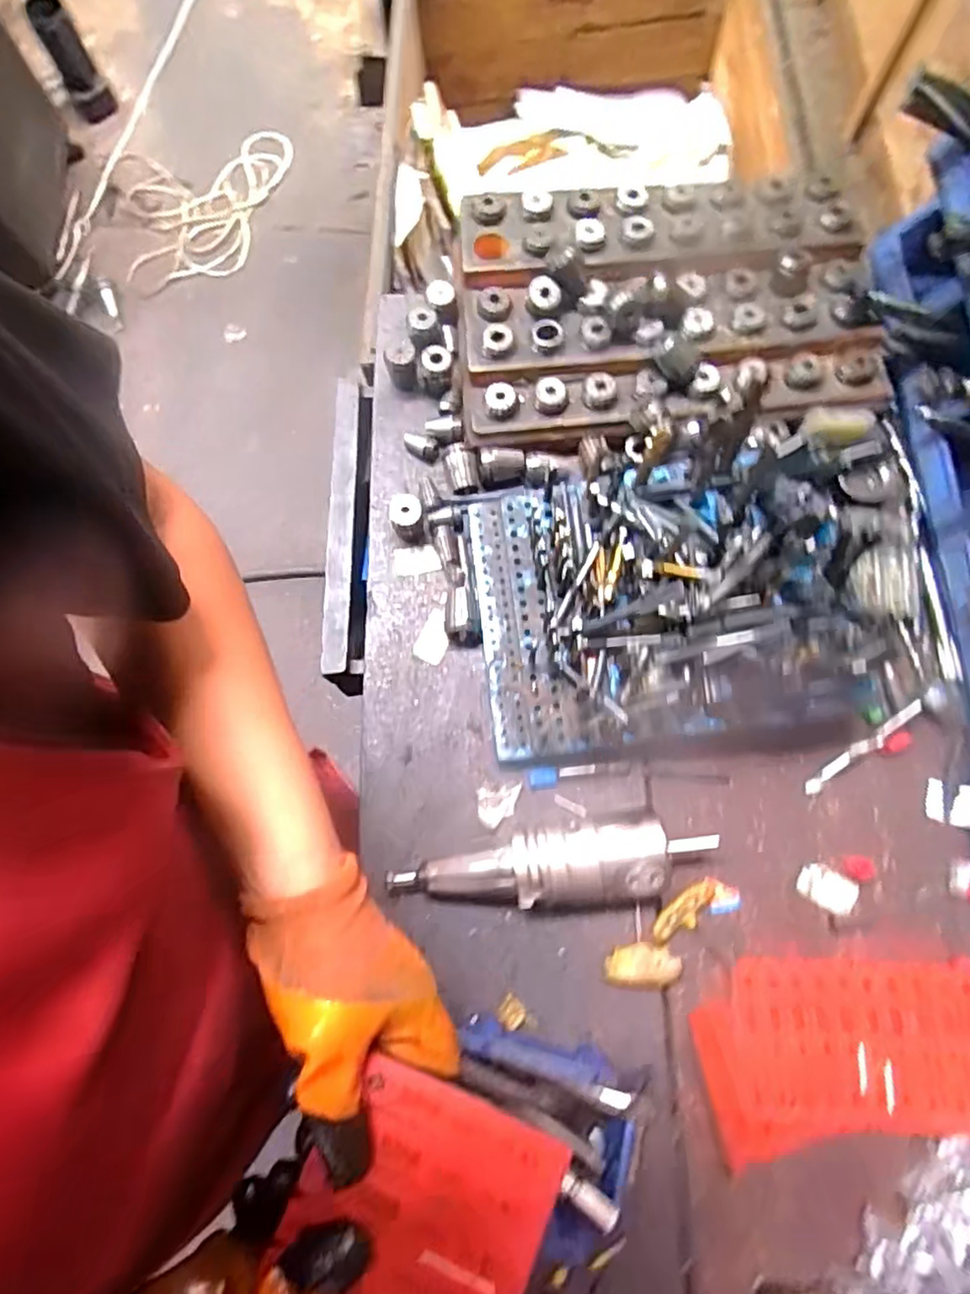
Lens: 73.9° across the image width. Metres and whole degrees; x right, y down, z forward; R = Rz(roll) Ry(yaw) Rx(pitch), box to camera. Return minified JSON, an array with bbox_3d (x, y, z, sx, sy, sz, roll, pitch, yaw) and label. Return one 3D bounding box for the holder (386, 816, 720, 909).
[{"bbox_3d":[0.050,0.165,0.495,0.251,0.050,0.061,-6,75,0],"label":"holder"}]

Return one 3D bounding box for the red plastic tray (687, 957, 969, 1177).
[{"bbox_3d":[0.260,0.286,0.465,0.205,0.033,0.122,-7,75,-1],"label":"red plastic tray"}]

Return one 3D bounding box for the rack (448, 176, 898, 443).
[{"bbox_3d":[0.162,-0.316,0.600,0.371,0.056,0.242,-1,75,1],"label":"rack"}]

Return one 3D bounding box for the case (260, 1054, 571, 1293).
[{"bbox_3d":[-0.031,0.274,0.307,0.115,0.014,0.105,21,77,6],"label":"case"}]

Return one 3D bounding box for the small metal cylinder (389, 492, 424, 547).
[{"bbox_3d":[-0.070,-0.116,0.584,0.029,0.045,0.033,-20,76,-4],"label":"small metal cylinder"}]

